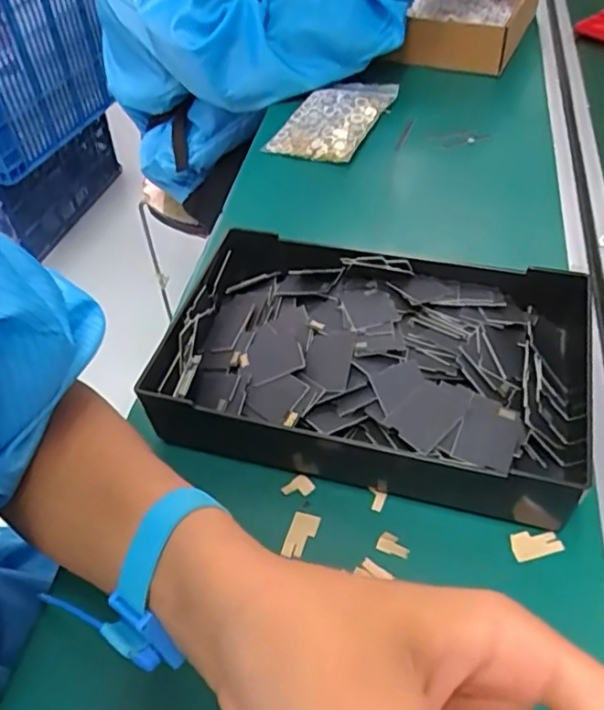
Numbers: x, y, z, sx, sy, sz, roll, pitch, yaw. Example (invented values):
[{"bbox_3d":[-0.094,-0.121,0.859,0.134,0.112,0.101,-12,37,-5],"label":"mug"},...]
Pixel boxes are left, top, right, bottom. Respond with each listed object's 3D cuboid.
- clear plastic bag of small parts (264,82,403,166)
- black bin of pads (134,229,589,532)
[{"bbox_3d":[0.035,-0.251,0.631,0.094,0.021,0.139,18,53,17],"label":"clear plastic bag of small parts"},{"bbox_3d":[0.049,0.002,0.392,0.267,0.052,0.169,11,51,12],"label":"black bin of pads"}]

